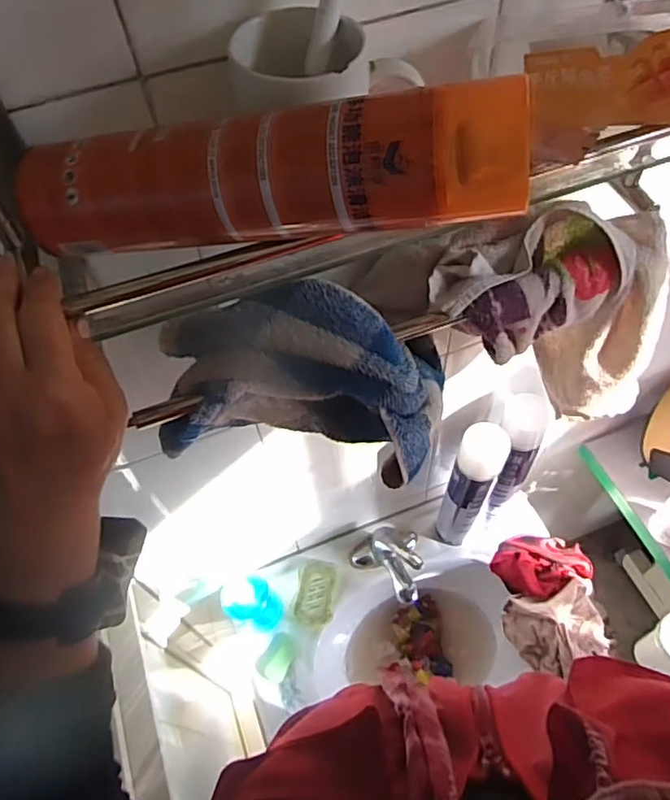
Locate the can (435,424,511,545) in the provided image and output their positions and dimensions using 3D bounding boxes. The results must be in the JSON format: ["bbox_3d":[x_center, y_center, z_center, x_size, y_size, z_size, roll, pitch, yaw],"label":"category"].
[{"bbox_3d":[0.205,0.144,0.916,0.067,0.329,0.053,15,58,14],"label":"can"}]

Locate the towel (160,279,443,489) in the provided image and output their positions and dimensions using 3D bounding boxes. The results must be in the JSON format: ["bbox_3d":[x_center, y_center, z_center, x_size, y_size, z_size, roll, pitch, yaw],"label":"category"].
[{"bbox_3d":[-0.030,-0.021,0.474,0.225,0.127,0.103,6,57,8],"label":"towel"}]

